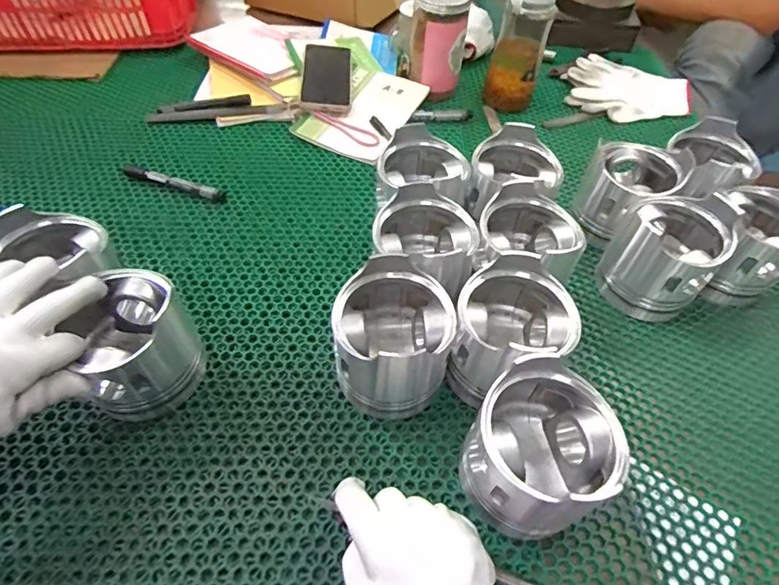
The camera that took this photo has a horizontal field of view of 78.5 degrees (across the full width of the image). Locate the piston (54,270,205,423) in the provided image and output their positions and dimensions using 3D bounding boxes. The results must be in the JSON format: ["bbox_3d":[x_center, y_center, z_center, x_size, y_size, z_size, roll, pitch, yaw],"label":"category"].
[{"bbox_3d":[-0.222,0.040,0.411,0.088,0.106,0.100,-28,60,-21],"label":"piston"}]

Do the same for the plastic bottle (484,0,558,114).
[{"bbox_3d":[0.193,-0.361,0.709,0.077,0.177,0.060,12,52,6],"label":"plastic bottle"}]

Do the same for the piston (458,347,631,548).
[{"bbox_3d":[0.113,0.120,0.371,0.096,0.110,0.107,24,54,15],"label":"piston"}]

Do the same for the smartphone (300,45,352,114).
[{"bbox_3d":[-0.097,-0.344,0.753,0.074,0.012,0.185,6,53,-13],"label":"smartphone"}]

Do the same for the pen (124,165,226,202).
[{"bbox_3d":[-0.280,-0.144,0.615,0.146,0.013,0.018,16,55,9],"label":"pen"}]

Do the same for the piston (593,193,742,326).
[{"bbox_3d":[0.295,-0.041,0.515,0.099,0.105,0.099,34,57,22],"label":"piston"}]

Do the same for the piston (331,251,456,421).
[{"bbox_3d":[0.001,0.042,0.425,0.095,0.108,0.102,1,51,-2],"label":"piston"}]

